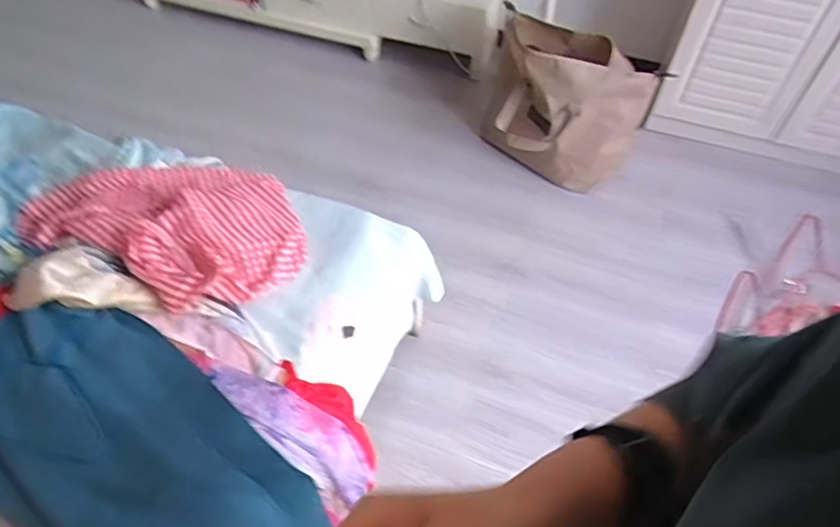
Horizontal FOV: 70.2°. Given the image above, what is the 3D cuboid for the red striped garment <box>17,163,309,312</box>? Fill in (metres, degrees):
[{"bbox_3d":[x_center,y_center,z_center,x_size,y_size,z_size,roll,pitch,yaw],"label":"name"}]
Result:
[{"bbox_3d":[-0.495,-0.113,1.198,0.555,0.070,0.356,21,56,14],"label":"red striped garment"}]

